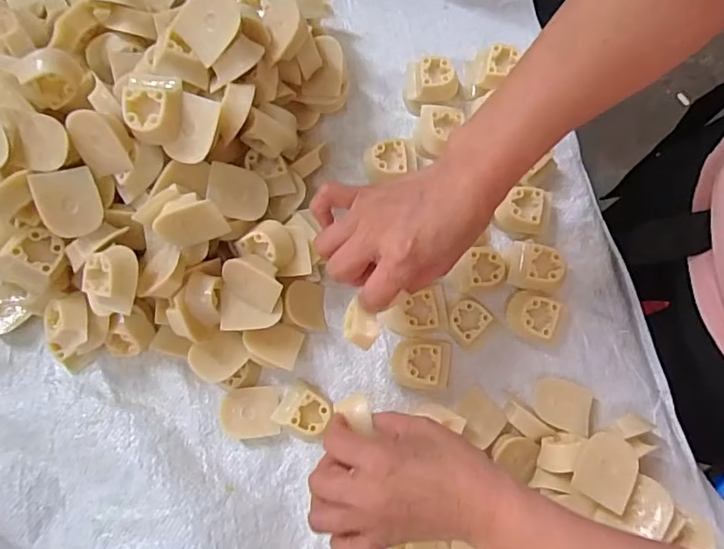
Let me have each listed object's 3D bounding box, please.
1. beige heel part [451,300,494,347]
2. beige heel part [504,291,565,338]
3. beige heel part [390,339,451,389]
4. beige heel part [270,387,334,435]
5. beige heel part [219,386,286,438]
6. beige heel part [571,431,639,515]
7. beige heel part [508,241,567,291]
[{"bbox_3d":[0.089,0.039,0.423,0.034,0.016,0.031,-44,83,-8],"label":"beige heel part"},{"bbox_3d":[0.140,0.033,0.414,0.039,0.031,0.035,16,80,2],"label":"beige heel part"},{"bbox_3d":[0.048,0.074,0.410,0.049,0.033,0.037,2,80,0],"label":"beige heel part"},{"bbox_3d":[-0.048,0.111,0.408,0.044,0.021,0.031,16,80,2],"label":"beige heel part"},{"bbox_3d":[-0.090,0.112,0.408,0.048,0.017,0.039,-1,80,-1],"label":"beige heel part"},{"bbox_3d":[0.173,0.136,0.349,0.037,0.012,0.048,24,72,19],"label":"beige heel part"},{"bbox_3d":[0.145,-0.006,0.420,0.040,0.031,0.038,17,80,2],"label":"beige heel part"}]

